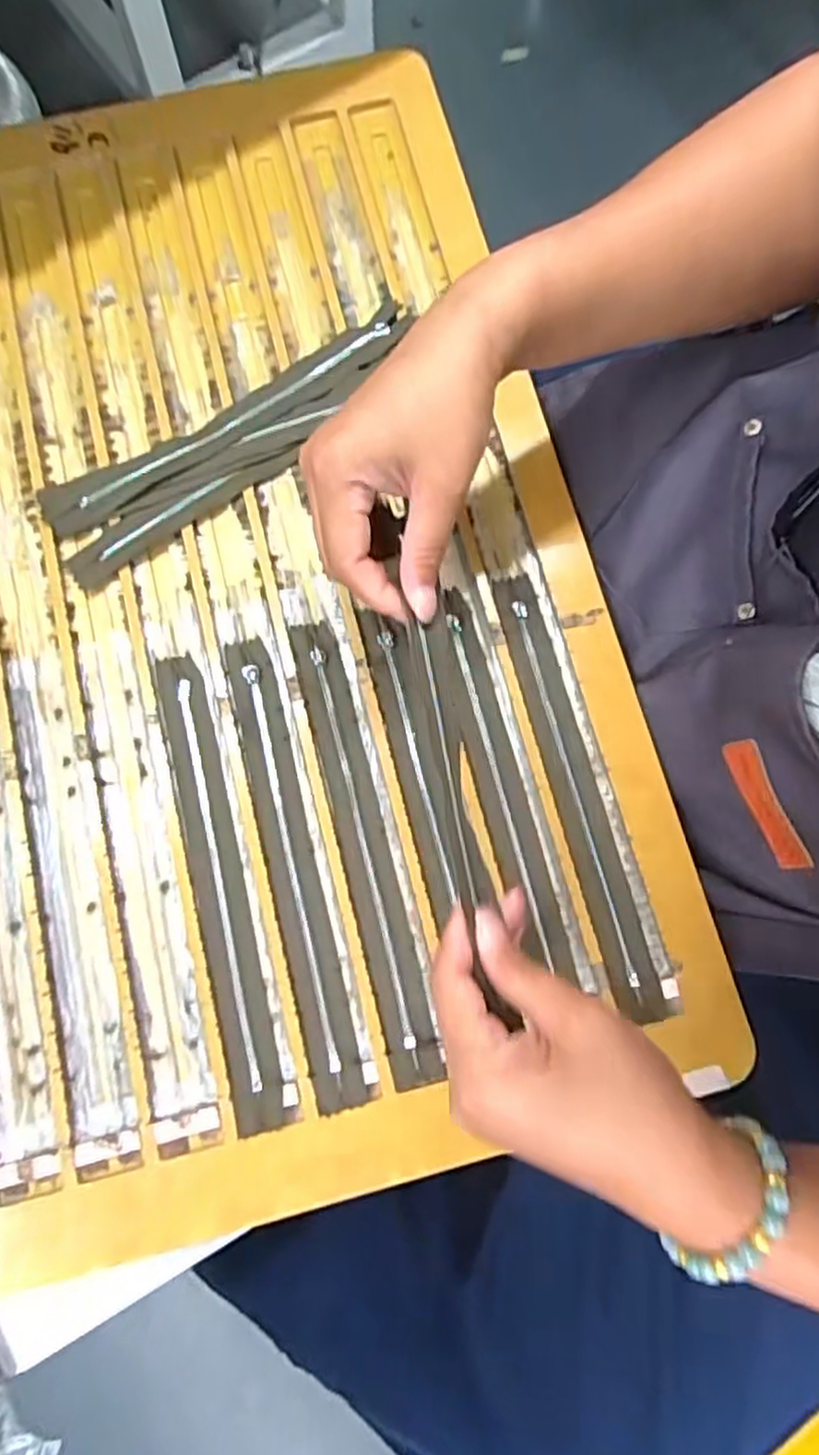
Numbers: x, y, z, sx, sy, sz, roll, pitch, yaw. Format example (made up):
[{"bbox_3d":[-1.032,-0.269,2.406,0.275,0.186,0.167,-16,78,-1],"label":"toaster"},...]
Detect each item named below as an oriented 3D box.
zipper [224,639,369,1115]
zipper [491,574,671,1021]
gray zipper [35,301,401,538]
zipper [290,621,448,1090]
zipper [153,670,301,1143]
[{"bbox_3d":[-0.066,0.073,0.392,0.024,0.008,0.254,-15,78,-4],"label":"zipper"},{"bbox_3d":[0.093,0.031,0.403,0.027,0.008,0.253,-13,77,-10],"label":"zipper"},{"bbox_3d":[-0.112,-0.194,0.446,0.252,0.007,0.037,-33,80,-7],"label":"gray zipper"},{"bbox_3d":[-0.025,0.061,0.396,0.027,0.005,0.255,-13,78,-7],"label":"zipper"},{"bbox_3d":[-0.104,0.082,0.389,0.025,0.005,0.256,-14,78,-4],"label":"zipper"}]

